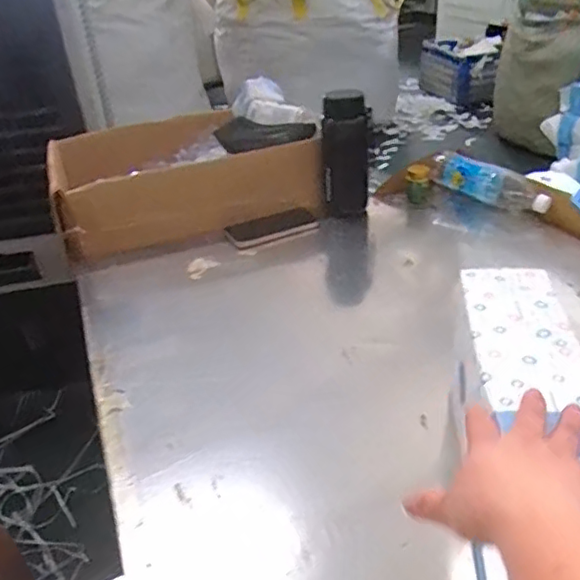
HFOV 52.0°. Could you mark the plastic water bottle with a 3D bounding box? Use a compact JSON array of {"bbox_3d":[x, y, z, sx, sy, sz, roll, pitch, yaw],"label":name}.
[{"bbox_3d":[0.348,-0.191,1.063,0.068,0.058,0.243,-21,35,-25],"label":"plastic water bottle"}]

